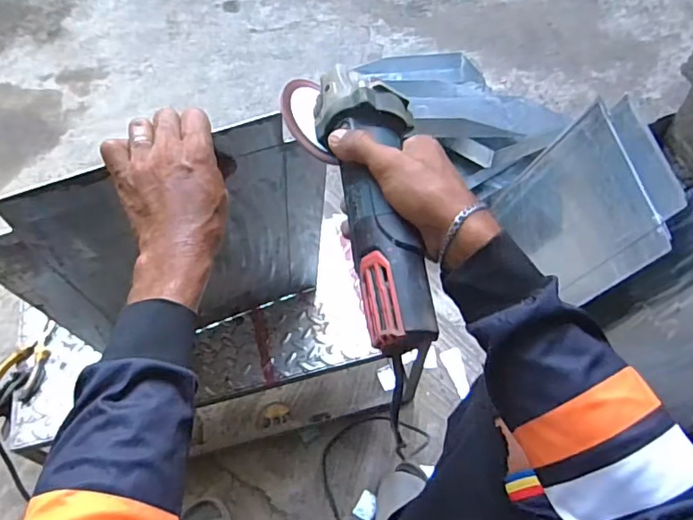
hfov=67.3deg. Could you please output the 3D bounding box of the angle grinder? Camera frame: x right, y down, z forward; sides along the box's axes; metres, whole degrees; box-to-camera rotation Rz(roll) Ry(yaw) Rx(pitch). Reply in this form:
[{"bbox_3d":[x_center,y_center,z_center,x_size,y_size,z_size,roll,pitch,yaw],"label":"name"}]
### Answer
[{"bbox_3d":[0.019,-0.062,0.423,0.094,0.072,0.270,-11,64,-9],"label":"angle grinder"}]

